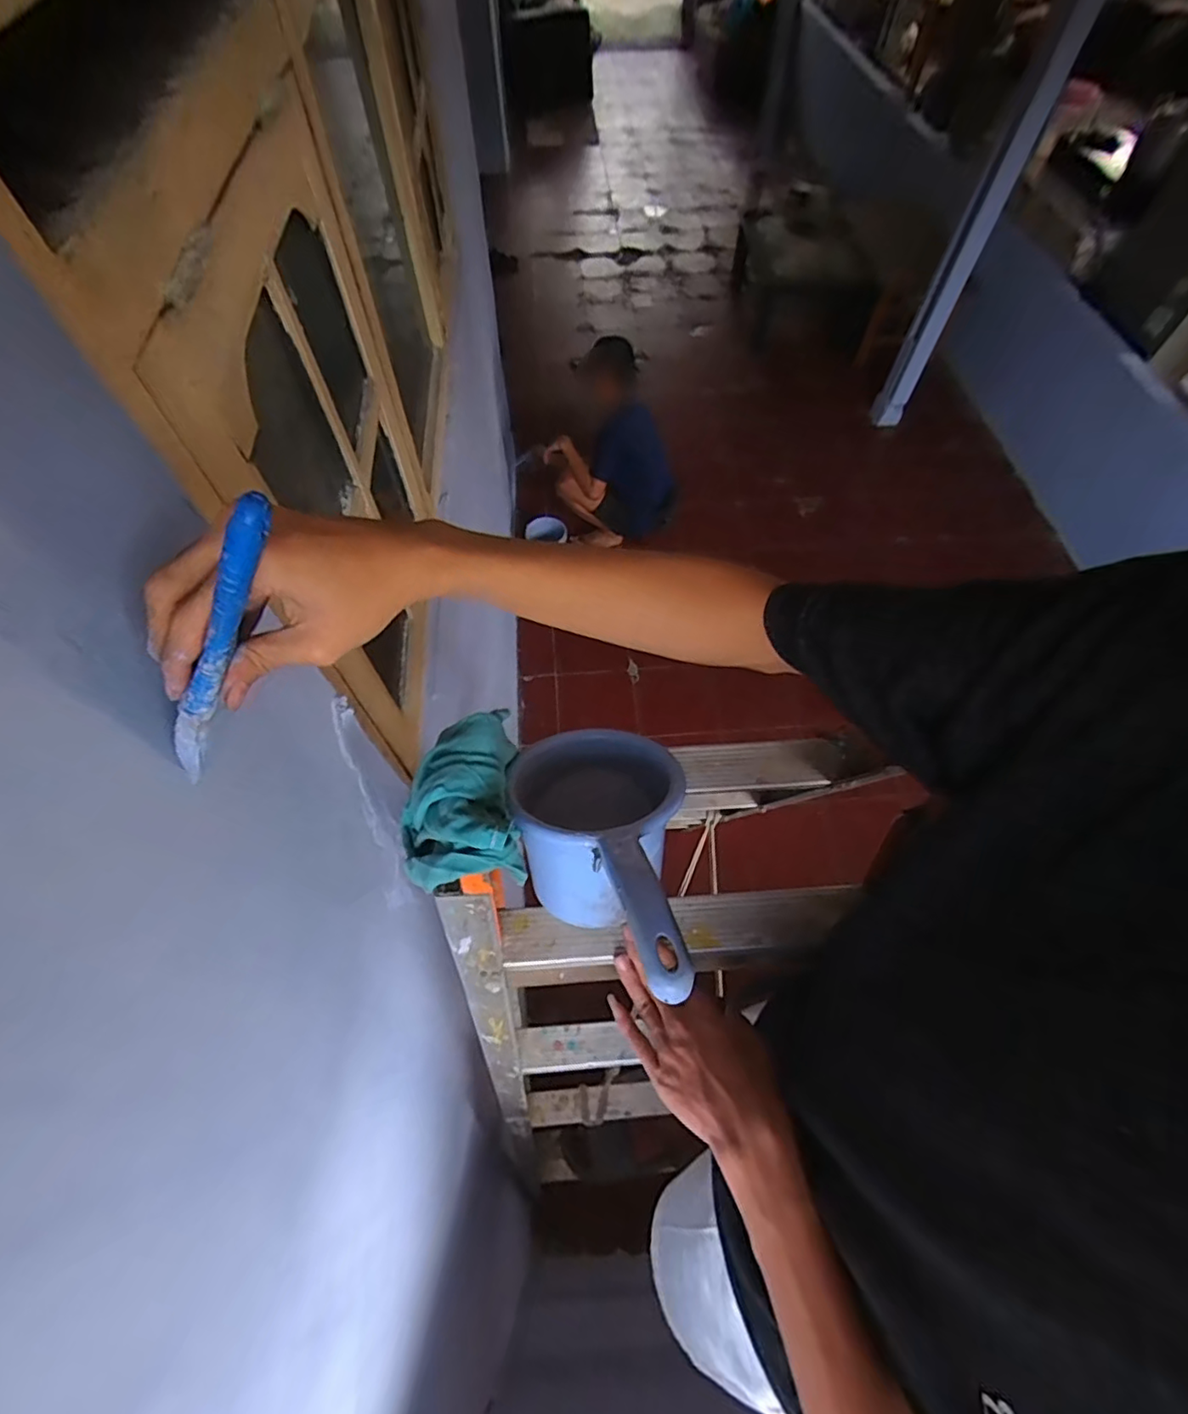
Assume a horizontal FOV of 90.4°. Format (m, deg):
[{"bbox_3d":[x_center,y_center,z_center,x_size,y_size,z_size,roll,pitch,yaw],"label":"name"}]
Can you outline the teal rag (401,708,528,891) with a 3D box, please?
[{"bbox_3d":[-0.101,0.066,0.426,0.093,0.074,0.129,-8,61,-5],"label":"teal rag"}]

